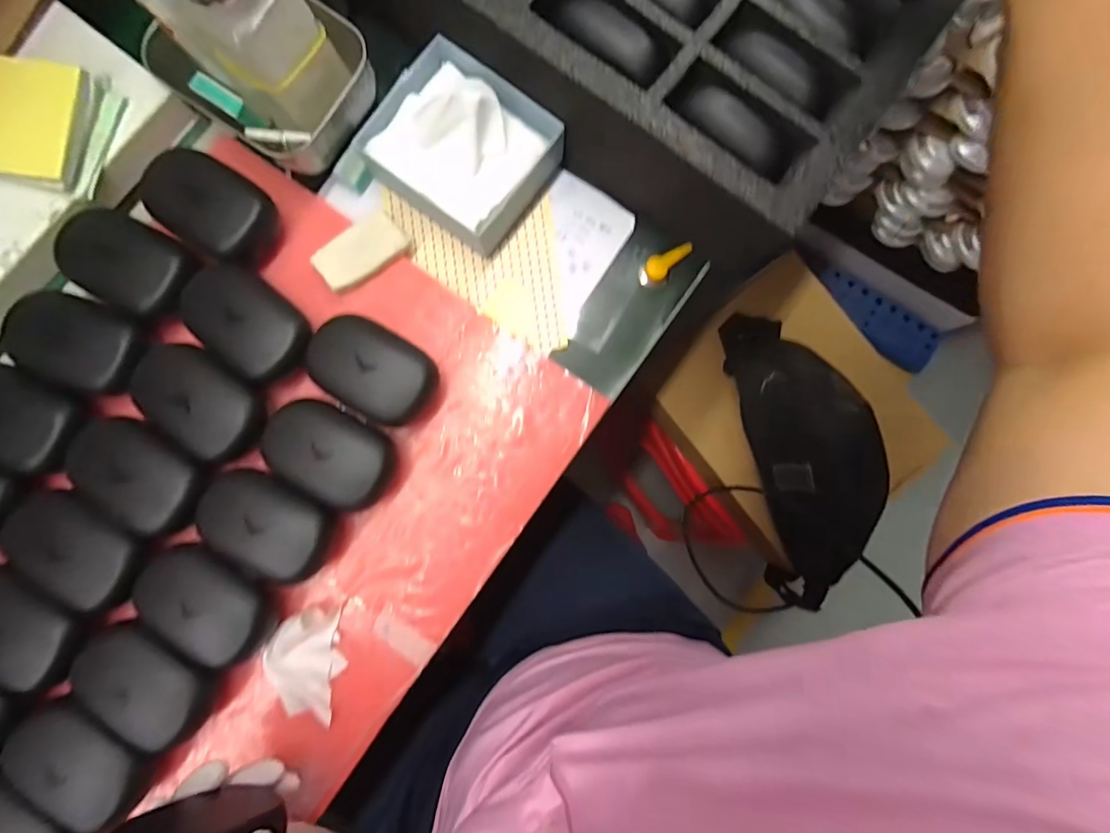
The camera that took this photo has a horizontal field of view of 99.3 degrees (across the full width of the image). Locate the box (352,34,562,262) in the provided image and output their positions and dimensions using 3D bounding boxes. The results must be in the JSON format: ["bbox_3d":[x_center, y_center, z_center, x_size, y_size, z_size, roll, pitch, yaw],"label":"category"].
[{"bbox_3d":[-0.066,-0.192,0.336,0.115,0.050,0.104,36,86,2],"label":"box"}]

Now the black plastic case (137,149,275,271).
[{"bbox_3d":[-0.237,-0.144,0.318,0.088,0.022,0.056,28,86,1],"label":"black plastic case"}]

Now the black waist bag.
[{"bbox_3d":[0.307,0.045,0.558,0.121,0.105,0.348,-12,86,-2],"label":"black waist bag"}]

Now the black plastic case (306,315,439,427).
[{"bbox_3d":[-0.121,-0.031,0.323,0.080,0.040,0.058,30,86,1],"label":"black plastic case"}]

